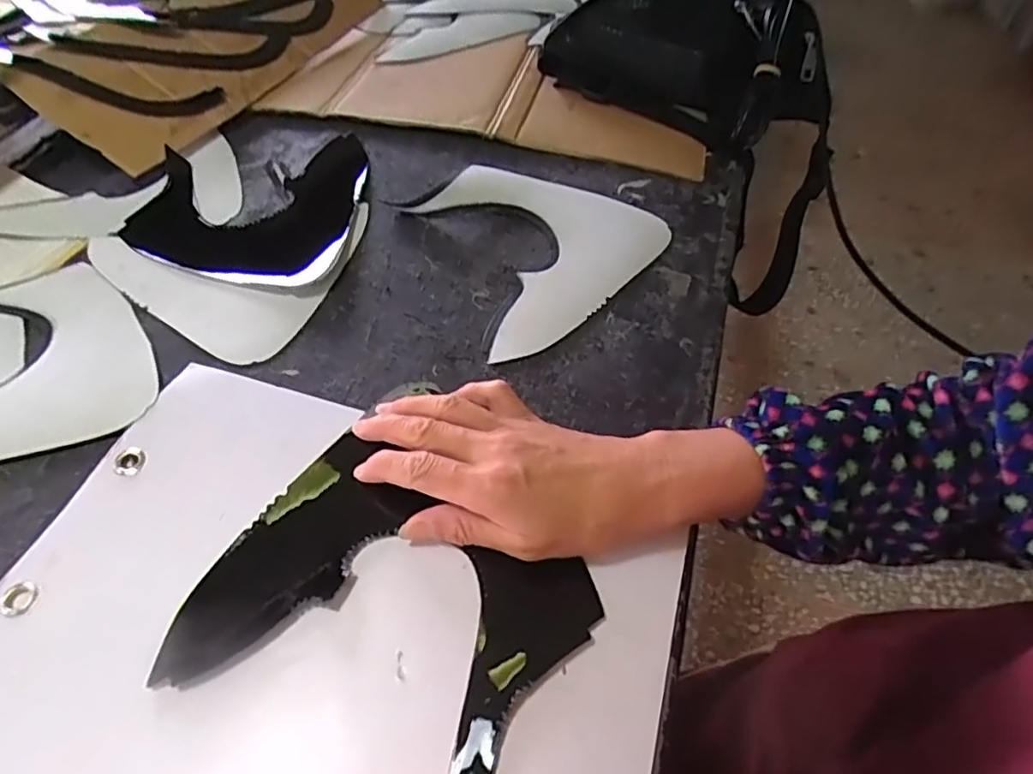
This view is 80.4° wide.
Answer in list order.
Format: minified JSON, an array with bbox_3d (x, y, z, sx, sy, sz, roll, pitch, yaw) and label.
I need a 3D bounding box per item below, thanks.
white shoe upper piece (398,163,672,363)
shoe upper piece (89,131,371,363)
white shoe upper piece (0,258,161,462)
[{"bbox_3d":[0.010,-0.114,0.451,0.183,0.017,0.160,-36,60,-25],"label":"white shoe upper piece"},{"bbox_3d":[-0.209,-0.123,0.459,0.178,0.014,0.240,5,52,3],"label":"shoe upper piece"},{"bbox_3d":[-0.326,-0.019,0.385,0.182,0.004,0.167,-15,53,-12],"label":"white shoe upper piece"}]

